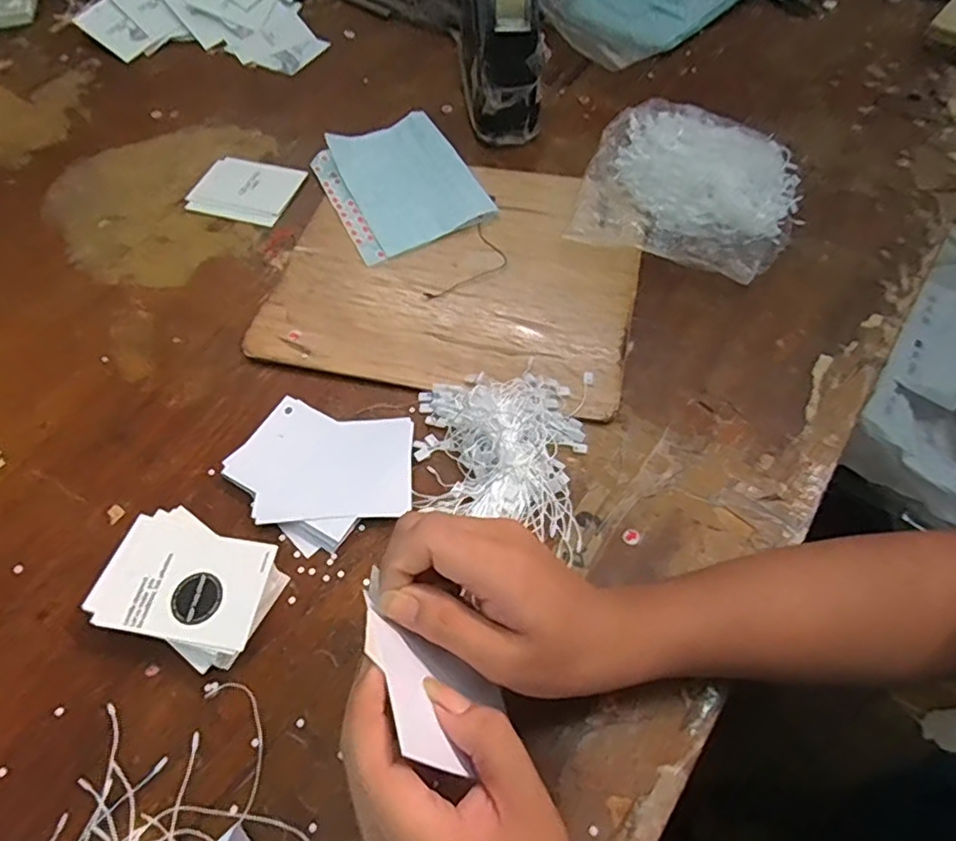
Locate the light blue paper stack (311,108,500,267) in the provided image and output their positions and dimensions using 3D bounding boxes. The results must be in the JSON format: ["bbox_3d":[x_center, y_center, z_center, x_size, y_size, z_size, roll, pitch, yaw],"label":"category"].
[{"bbox_3d":[-0.071,-0.217,0.554,0.123,0.008,0.156,-25,63,-11],"label":"light blue paper stack"}]

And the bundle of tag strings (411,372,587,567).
[{"bbox_3d":[0.014,0.019,0.410,0.113,0.020,0.119,7,61,6],"label":"bundle of tag strings"}]

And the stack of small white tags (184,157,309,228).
[{"bbox_3d":[-0.215,-0.215,0.567,0.093,0.004,0.075,16,63,11],"label":"stack of small white tags"}]

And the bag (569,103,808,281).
[{"bbox_3d":[0.179,-0.195,0.516,0.171,0.035,0.162,17,63,11],"label":"bag"}]

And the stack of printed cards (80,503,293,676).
[{"bbox_3d":[-0.174,0.100,0.371,0.103,0.028,0.073,19,63,12],"label":"stack of printed cards"}]

